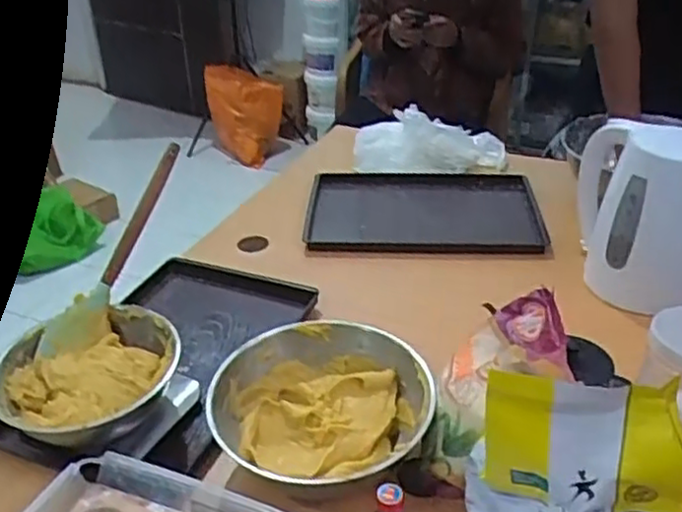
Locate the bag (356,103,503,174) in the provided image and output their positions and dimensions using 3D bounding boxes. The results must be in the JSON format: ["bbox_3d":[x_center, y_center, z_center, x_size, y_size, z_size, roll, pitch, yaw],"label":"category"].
[{"bbox_3d":[0.156,-0.214,1.314,0.277,0.095,0.093,9,34,17],"label":"bag"}]

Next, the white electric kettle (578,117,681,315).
[{"bbox_3d":[0.421,-0.066,0.975,0.165,0.243,0.185,4,33,9],"label":"white electric kettle"}]

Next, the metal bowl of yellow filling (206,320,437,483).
[{"bbox_3d":[-0.026,0.158,0.727,0.216,0.077,0.193,-22,38,-29],"label":"metal bowl of yellow filling"}]

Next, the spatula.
[{"bbox_3d":[-0.256,-0.008,0.822,0.046,0.035,0.276,16,73,26],"label":"spatula"}]

